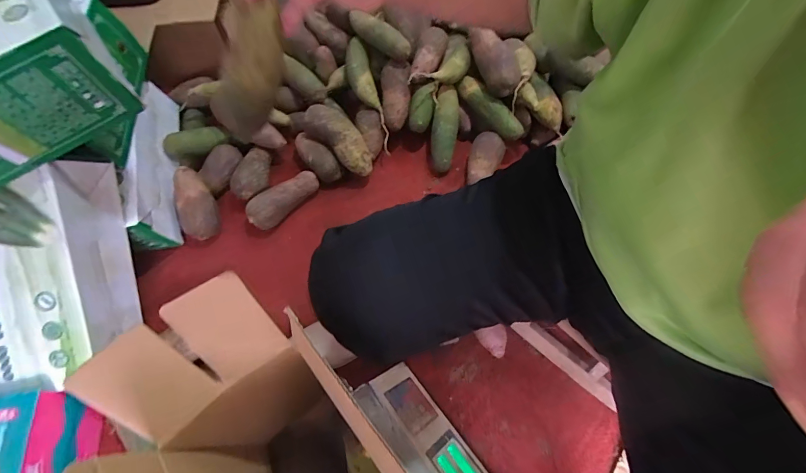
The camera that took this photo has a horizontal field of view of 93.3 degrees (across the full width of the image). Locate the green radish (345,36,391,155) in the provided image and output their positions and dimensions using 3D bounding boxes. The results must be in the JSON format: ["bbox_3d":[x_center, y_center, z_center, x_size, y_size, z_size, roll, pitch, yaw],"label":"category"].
[{"bbox_3d":[-0.080,-0.320,0.859,0.059,0.045,0.260,-19,88,-7],"label":"green radish"}]

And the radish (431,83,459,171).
[{"bbox_3d":[0.096,-0.248,0.854,0.052,0.047,0.194,6,89,5],"label":"radish"}]

